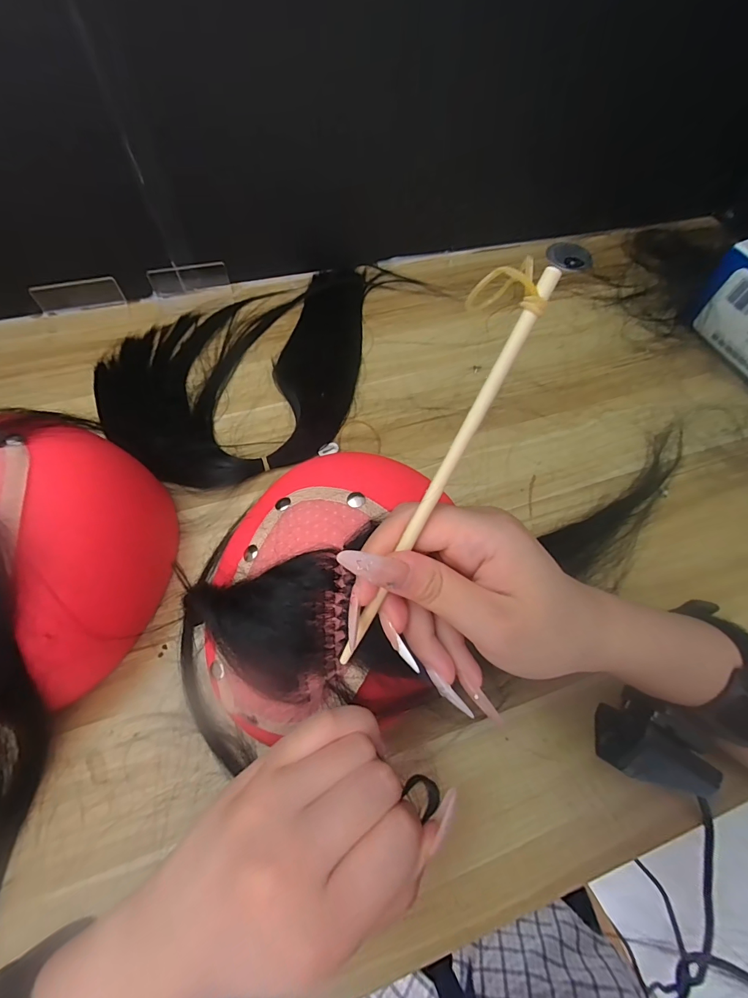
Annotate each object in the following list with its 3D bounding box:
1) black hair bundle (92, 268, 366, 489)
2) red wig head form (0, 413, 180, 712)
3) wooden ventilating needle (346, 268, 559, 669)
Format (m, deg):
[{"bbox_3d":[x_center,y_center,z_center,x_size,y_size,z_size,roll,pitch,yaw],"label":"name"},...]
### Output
[{"bbox_3d":[-0.114,-0.128,0.414,0.293,0.011,0.221,-24,67,-14],"label":"black hair bundle"},{"bbox_3d":[-0.208,0.043,0.258,0.151,0.123,0.144,1,63,-2],"label":"red wig head form"},{"bbox_3d":[0.023,-0.001,0.164,0.007,0.004,0.175,30,108,12],"label":"wooden ventilating needle"}]

